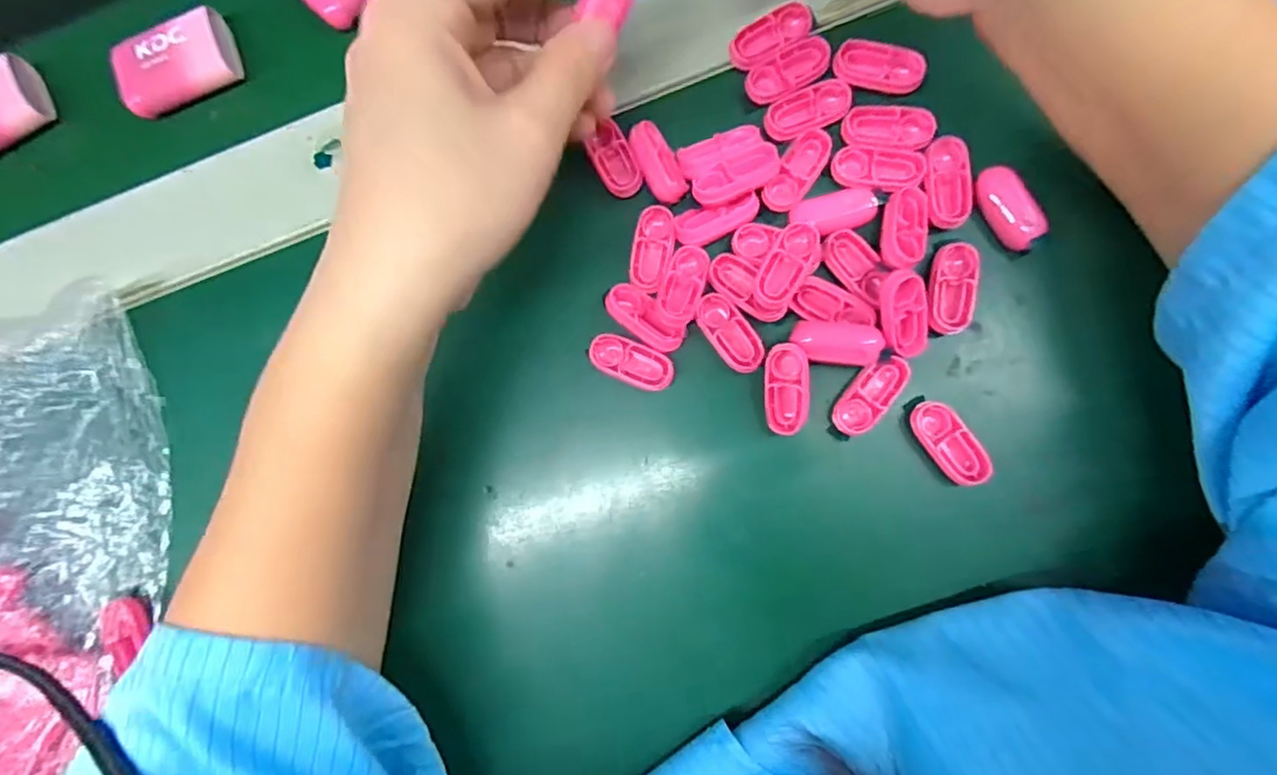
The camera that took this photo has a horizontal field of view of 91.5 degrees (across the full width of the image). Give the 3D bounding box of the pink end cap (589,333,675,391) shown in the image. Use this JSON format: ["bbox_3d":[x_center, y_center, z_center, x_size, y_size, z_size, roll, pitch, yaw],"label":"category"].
[{"bbox_3d":[-0.003,-0.010,0.244,0.034,0.004,0.015,24,88,8],"label":"pink end cap"}]

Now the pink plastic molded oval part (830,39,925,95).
[{"bbox_3d":[0.094,-0.125,0.240,0.035,0.004,0.016,18,87,8],"label":"pink plastic molded oval part"}]

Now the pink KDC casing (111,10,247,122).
[{"bbox_3d":[-0.205,-0.144,0.276,0.049,0.014,0.035,-22,83,4],"label":"pink KDC casing"}]

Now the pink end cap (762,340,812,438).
[{"bbox_3d":[0.056,0.001,0.234,0.016,0.006,0.034,-2,101,7],"label":"pink end cap"}]

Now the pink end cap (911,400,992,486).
[{"bbox_3d":[0.117,0.021,0.233,0.015,0.007,0.034,-32,82,3],"label":"pink end cap"}]

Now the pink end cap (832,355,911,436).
[{"bbox_3d":[0.088,0.002,0.236,0.015,0.011,0.034,36,90,8],"label":"pink end cap"}]

